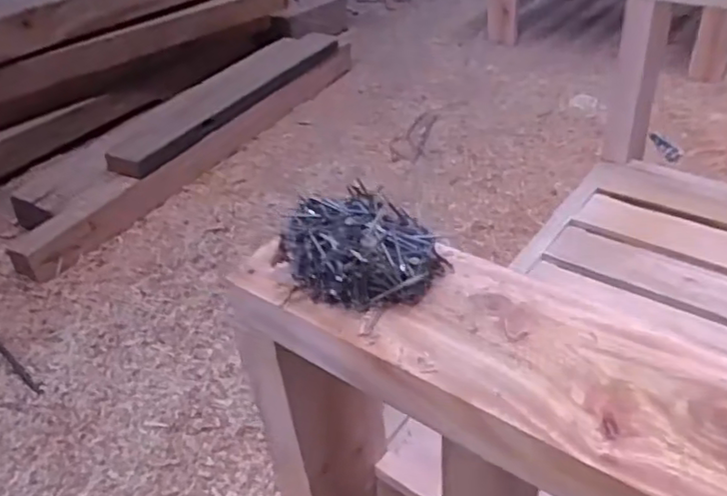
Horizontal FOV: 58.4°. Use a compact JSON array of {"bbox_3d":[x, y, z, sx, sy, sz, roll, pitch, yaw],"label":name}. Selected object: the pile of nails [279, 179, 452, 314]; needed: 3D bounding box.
[{"bbox_3d":[0.000,0.000,0.349,0.074,0.037,0.069,-4,37,3],"label":"pile of nails"}]

